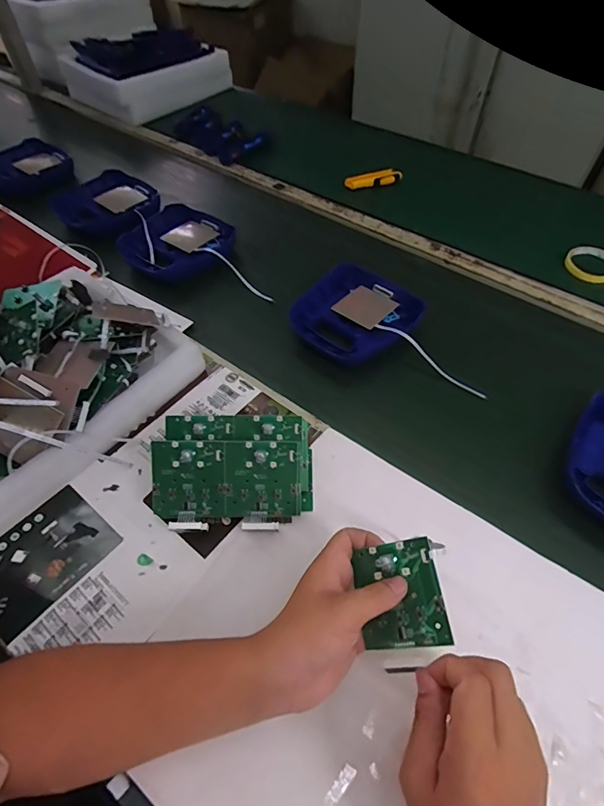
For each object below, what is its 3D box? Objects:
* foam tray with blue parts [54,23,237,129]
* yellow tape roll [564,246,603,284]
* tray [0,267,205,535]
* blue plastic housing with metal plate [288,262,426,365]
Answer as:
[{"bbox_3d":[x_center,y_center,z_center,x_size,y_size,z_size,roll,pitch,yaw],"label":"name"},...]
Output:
[{"bbox_3d":[-0.422,-0.921,1.165,0.323,0.154,0.348,35,61,22],"label":"foam tray with blue parts"},{"bbox_3d":[0.516,-0.238,0.744,0.102,0.015,0.102,0,54,0],"label":"yellow tape roll"},{"bbox_3d":[-0.357,-0.039,0.528,0.295,0.109,0.359,33,61,21],"label":"tray"},{"bbox_3d":[0.083,-0.139,0.652,0.169,0.025,0.184,31,60,20],"label":"blue plastic housing with metal plate"}]

